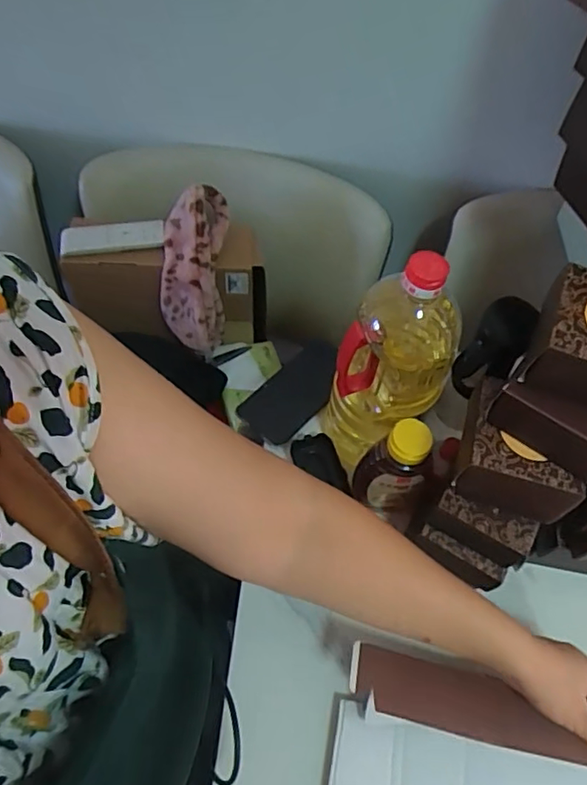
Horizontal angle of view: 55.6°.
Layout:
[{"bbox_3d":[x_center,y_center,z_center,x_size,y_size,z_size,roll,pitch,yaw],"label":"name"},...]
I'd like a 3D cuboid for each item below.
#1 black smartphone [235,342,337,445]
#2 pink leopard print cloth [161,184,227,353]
[{"bbox_3d":[0.002,0.004,0.679,0.072,0.148,0.010,53,24,9],"label":"black smartphone"},{"bbox_3d":[-0.137,-0.159,0.757,0.081,0.226,0.074,7,22,4],"label":"pink leopard print cloth"}]

